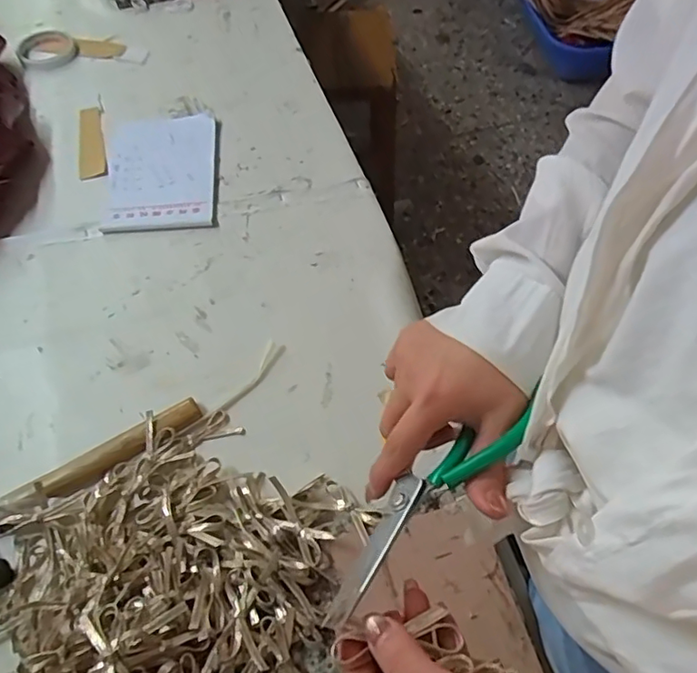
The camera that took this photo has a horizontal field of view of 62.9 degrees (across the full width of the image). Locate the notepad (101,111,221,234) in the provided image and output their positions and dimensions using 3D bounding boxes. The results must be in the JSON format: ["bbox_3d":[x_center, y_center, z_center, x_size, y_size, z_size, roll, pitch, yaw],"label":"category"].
[{"bbox_3d":[-0.266,-0.238,0.797,0.157,0.009,0.219,-4,58,-4],"label":"notepad"}]

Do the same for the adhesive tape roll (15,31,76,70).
[{"bbox_3d":[-0.504,-0.478,0.956,0.090,0.021,0.094,0,58,-1],"label":"adhesive tape roll"}]

